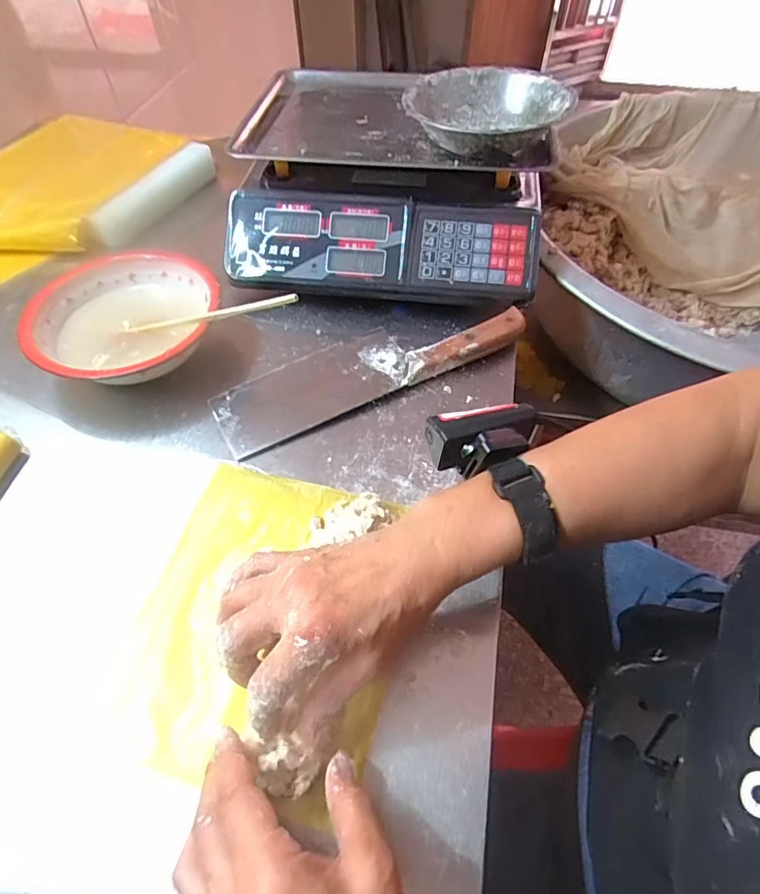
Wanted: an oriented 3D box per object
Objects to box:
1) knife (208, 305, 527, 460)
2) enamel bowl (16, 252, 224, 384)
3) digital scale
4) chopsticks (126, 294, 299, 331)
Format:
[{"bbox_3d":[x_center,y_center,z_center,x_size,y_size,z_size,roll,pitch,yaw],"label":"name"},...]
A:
[{"bbox_3d":[-0.008,-0.080,0.473,0.292,0.027,0.082,-22,57,-15],"label":"knife"},{"bbox_3d":[-0.233,-0.115,0.478,0.162,0.054,0.166,0,54,0],"label":"enamel bowl"},{"bbox_3d":[0.013,-0.301,0.575,0.313,0.116,0.300,6,54,4],"label":"digital scale"},{"bbox_3d":[-0.150,-0.116,0.442,0.192,0.010,0.014,-1,51,27],"label":"chopsticks"}]

